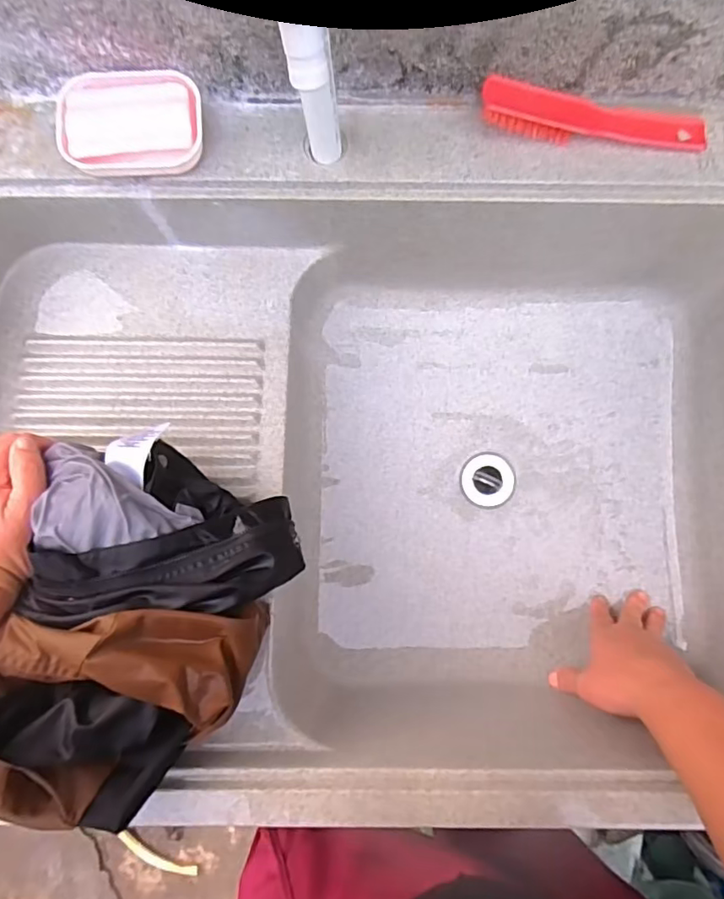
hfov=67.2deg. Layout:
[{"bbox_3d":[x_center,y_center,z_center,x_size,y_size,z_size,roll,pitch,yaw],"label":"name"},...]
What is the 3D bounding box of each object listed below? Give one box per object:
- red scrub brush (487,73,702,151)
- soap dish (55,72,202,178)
[{"bbox_3d":[0.189,-0.268,0.436,0.187,0.035,0.033,2,82,1],"label":"red scrub brush"},{"bbox_3d":[-0.182,-0.258,0.431,0.109,0.018,0.077,-2,82,0],"label":"soap dish"}]

